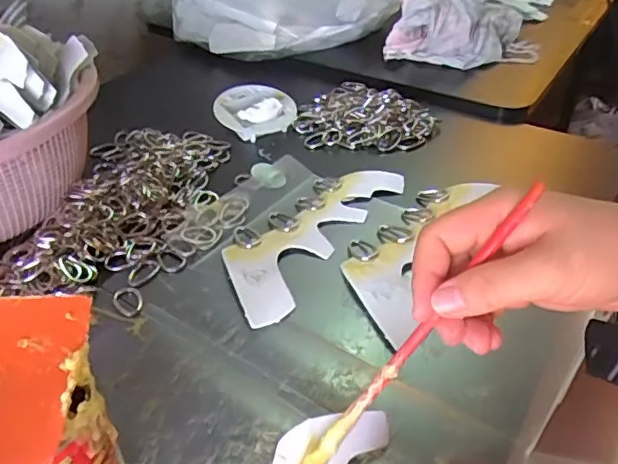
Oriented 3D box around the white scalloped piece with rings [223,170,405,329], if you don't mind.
[{"bbox_3d":[-0.002,-0.004,0.472,0.084,0.007,0.205,23,44,28],"label":"white scalloped piece with rings"}]

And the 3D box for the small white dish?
[{"bbox_3d":[-0.062,-0.132,0.617,0.073,0.031,0.072,-1,38,1],"label":"small white dish"}]

